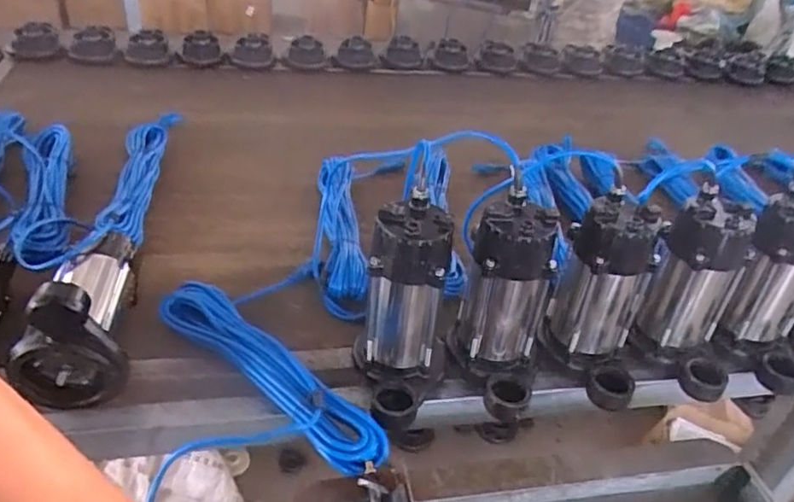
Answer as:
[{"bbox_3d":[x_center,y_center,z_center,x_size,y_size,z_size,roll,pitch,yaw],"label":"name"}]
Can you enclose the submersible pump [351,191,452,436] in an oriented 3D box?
[{"bbox_3d":[0.014,0.075,0.718,0.098,0.230,0.154,-5,39,-16],"label":"submersible pump"}]

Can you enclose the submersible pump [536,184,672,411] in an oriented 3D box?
[{"bbox_3d":[0.263,0.065,0.772,0.117,0.219,0.149,15,38,10],"label":"submersible pump"}]

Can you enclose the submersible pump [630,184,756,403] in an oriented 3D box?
[{"bbox_3d":[0.395,0.063,0.802,0.133,0.229,0.126,20,39,16],"label":"submersible pump"}]

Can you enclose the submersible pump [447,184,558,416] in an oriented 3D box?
[{"bbox_3d":[0.129,0.072,0.743,0.105,0.225,0.146,10,37,4],"label":"submersible pump"}]

